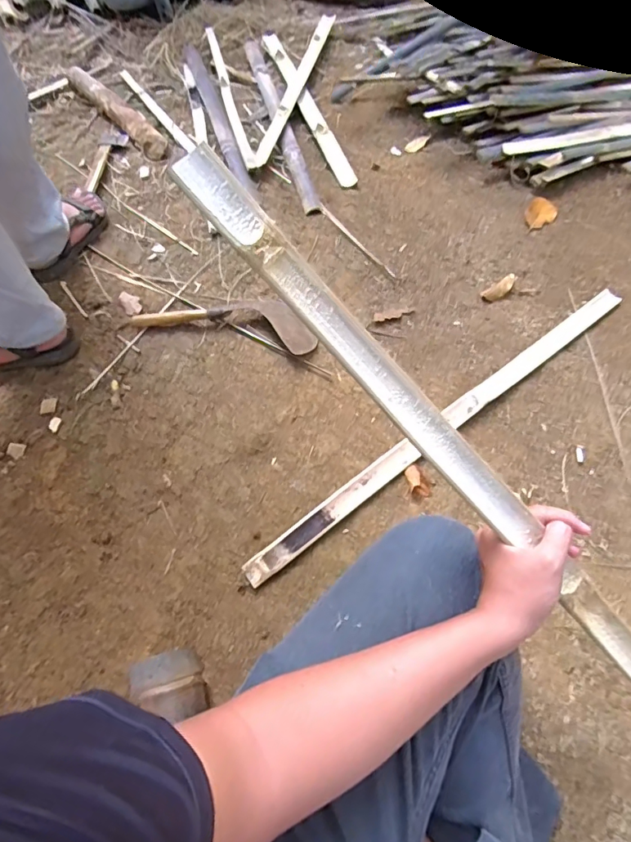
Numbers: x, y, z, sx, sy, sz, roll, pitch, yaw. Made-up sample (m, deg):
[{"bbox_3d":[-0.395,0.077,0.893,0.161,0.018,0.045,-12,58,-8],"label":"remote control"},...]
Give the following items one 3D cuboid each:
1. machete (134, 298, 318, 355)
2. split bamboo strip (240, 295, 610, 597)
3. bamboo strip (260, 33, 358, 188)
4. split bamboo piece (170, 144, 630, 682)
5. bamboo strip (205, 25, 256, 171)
[{"bbox_3d":[-0.178,-0.220,0.989,0.387,0.035,0.134,14,61,11],"label":"machete"},{"bbox_3d":[0.244,-0.009,0.839,0.867,0.024,0.045,-34,63,-17],"label":"split bamboo strip"},{"bbox_3d":[-0.035,-0.956,1.433,0.056,0.029,0.841,-16,60,-7],"label":"bamboo strip"},{"bbox_3d":[0.189,0.106,0.432,0.035,0.012,0.825,-44,103,1],"label":"split bamboo piece"},{"bbox_3d":[-0.272,-1.004,1.454,0.038,0.020,0.876,-13,59,-6],"label":"bamboo strip"}]

